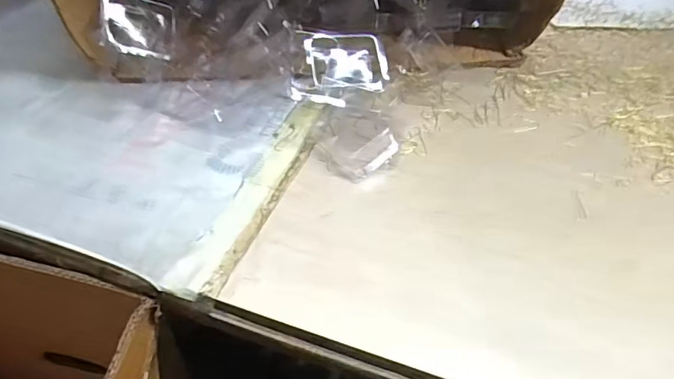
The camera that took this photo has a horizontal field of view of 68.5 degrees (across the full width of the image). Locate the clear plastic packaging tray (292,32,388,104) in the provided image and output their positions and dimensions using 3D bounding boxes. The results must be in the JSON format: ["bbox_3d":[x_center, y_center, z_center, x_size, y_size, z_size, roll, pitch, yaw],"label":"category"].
[{"bbox_3d":[0.003,-0.139,0.574,0.106,0.014,0.082,4,85,-2],"label":"clear plastic packaging tray"}]

